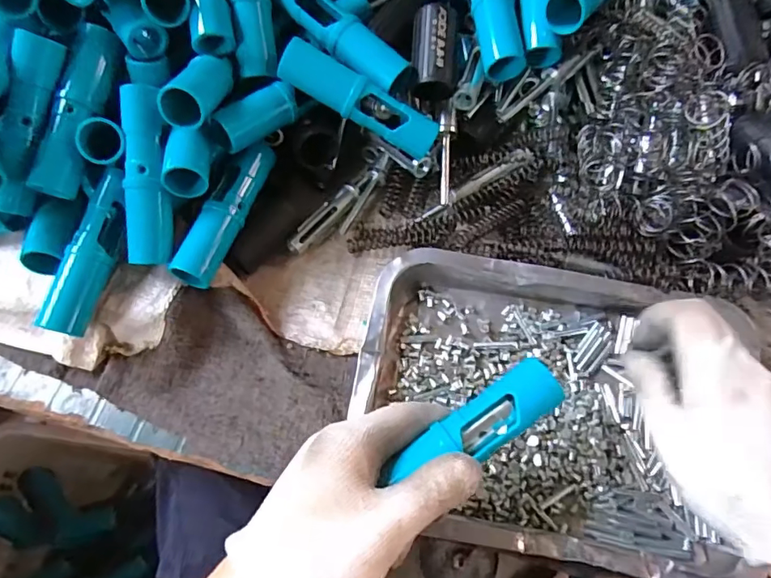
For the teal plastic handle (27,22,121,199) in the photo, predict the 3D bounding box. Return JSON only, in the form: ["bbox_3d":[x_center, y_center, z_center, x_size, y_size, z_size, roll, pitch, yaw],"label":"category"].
[{"bbox_3d":[-0.215,-0.124,0.351,0.023,0.025,0.120,13,83,9],"label":"teal plastic handle"}]

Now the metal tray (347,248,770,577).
[{"bbox_3d":[0.099,0.074,0.331,0.235,0.028,0.179,10,67,7],"label":"metal tray"}]

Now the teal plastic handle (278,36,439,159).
[{"bbox_3d":[-0.018,-0.134,0.361,0.119,0.024,0.025,29,69,-9],"label":"teal plastic handle"}]

